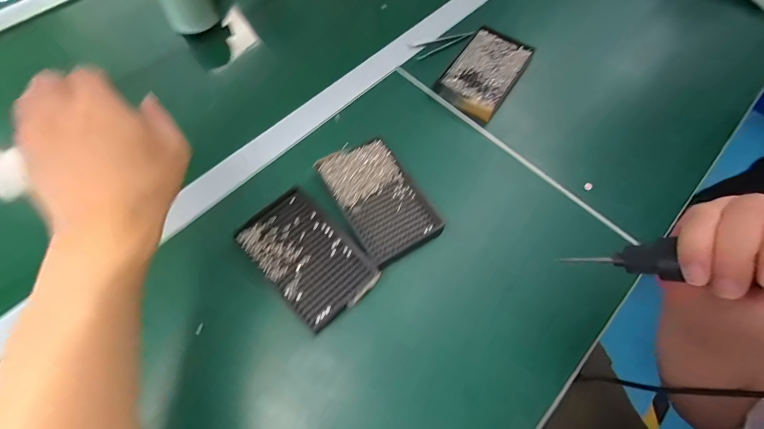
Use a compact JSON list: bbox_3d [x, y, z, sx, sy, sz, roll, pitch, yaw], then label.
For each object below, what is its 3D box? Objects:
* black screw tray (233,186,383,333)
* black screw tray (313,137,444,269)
[{"bbox_3d":[-0.078,0.042,0.365,0.087,0.010,0.141,-41,72,-17],"label":"black screw tray"},{"bbox_3d":[-0.003,-0.021,0.394,0.087,0.016,0.140,-30,69,-13],"label":"black screw tray"}]

